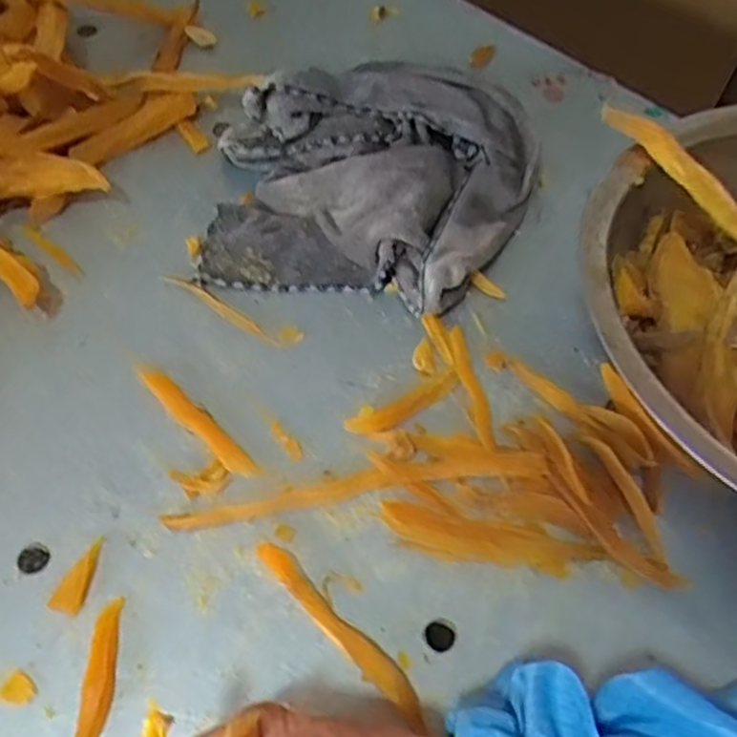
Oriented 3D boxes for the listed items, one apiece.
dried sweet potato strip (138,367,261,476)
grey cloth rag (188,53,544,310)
[{"bbox_3d":[-0.094,0.029,0.400,0.086,0.010,0.014,39,63,18],"label":"dried sweet potato strip"},{"bbox_3d":[0.004,-0.132,0.482,0.207,0.053,0.191,12,58,3],"label":"grey cloth rag"}]

